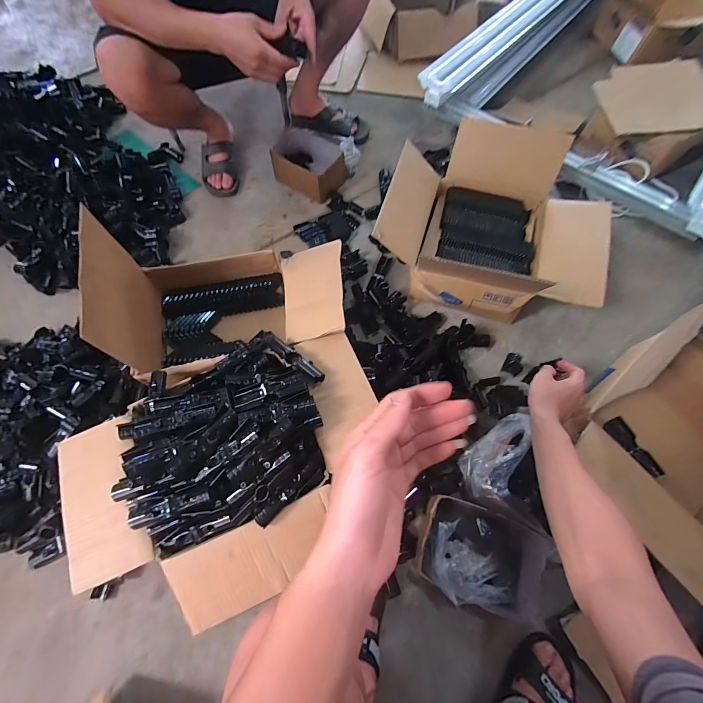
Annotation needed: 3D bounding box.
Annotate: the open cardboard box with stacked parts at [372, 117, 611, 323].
[{"bbox_3d":[0.330,-0.298,0.850,0.509,0.227,0.429,9,67,4],"label":"open cardboard box with stacked parts"}]

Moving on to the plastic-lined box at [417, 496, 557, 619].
[{"bbox_3d":[0.231,0.376,0.641,0.203,0.113,0.150,17,68,6],"label":"plastic-lined box"}]

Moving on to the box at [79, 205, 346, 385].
[{"bbox_3d":[-0.246,-0.128,0.741,0.445,0.322,0.292,-8,68,-5],"label":"box"}]

